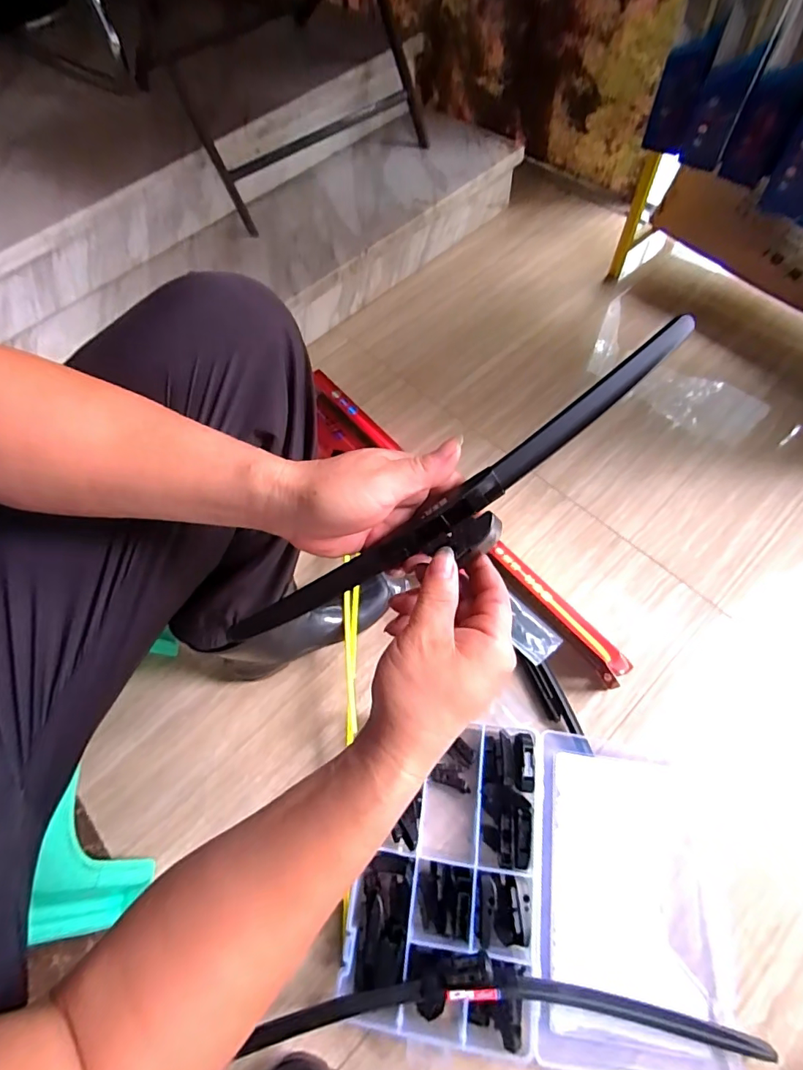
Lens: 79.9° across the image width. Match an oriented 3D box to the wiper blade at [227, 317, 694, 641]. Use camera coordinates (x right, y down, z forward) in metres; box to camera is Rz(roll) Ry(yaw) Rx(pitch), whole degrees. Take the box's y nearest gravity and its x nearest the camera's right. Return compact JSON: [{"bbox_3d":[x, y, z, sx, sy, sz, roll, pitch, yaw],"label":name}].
[{"bbox_3d":[0.033,-0.009,0.324,0.377,0.025,0.059,-34,63,12],"label":"wiper blade"}]

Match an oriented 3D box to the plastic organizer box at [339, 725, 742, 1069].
[{"bbox_3d":[0.149,0.384,0.536,0.396,0.048,0.302,7,63,8],"label":"plastic organizer box"}]

